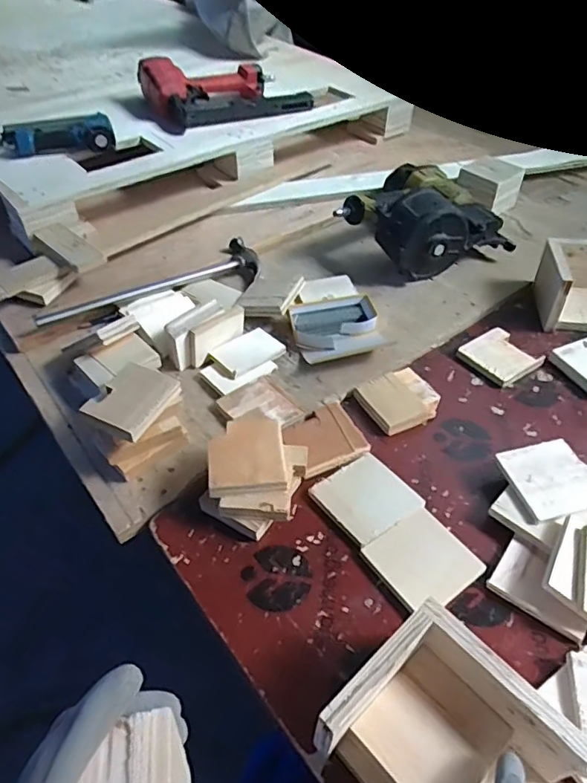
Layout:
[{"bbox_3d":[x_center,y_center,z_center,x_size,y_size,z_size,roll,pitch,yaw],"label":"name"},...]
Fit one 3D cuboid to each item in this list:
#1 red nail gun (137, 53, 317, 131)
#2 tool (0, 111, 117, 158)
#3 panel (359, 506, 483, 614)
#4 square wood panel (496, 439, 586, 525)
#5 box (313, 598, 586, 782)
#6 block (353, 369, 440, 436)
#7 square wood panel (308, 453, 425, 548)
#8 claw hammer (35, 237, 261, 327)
[{"bbox_3d":[-0.141,-0.633,1.126,0.331,0.075,0.206,-14,49,-14],"label":"red nail gun"},{"bbox_3d":[-0.448,-0.481,0.997,0.228,0.048,0.096,-5,47,-6],"label":"tool"},{"bbox_3d":[0.133,0.174,0.551,0.091,0.008,0.091,-27,53,-24],"label":"panel"},{"bbox_3d":[0.281,0.096,0.587,0.090,0.009,0.089,-11,49,-7],"label":"square wood panel"},{"bbox_3d":[0.108,0.258,0.393,0.127,0.087,0.138,-33,58,-27],"label":"box"},{"bbox_3d":[0.139,0.010,0.702,0.094,0.019,0.086,-20,50,-19],"label":"block"},{"bbox_3d":[0.081,0.120,0.600,0.092,0.009,0.091,-28,54,-25],"label":"square wood panel"},{"bbox_3d":[-0.205,-0.154,0.831,0.354,0.027,0.094,-28,54,-25],"label":"claw hammer"}]

